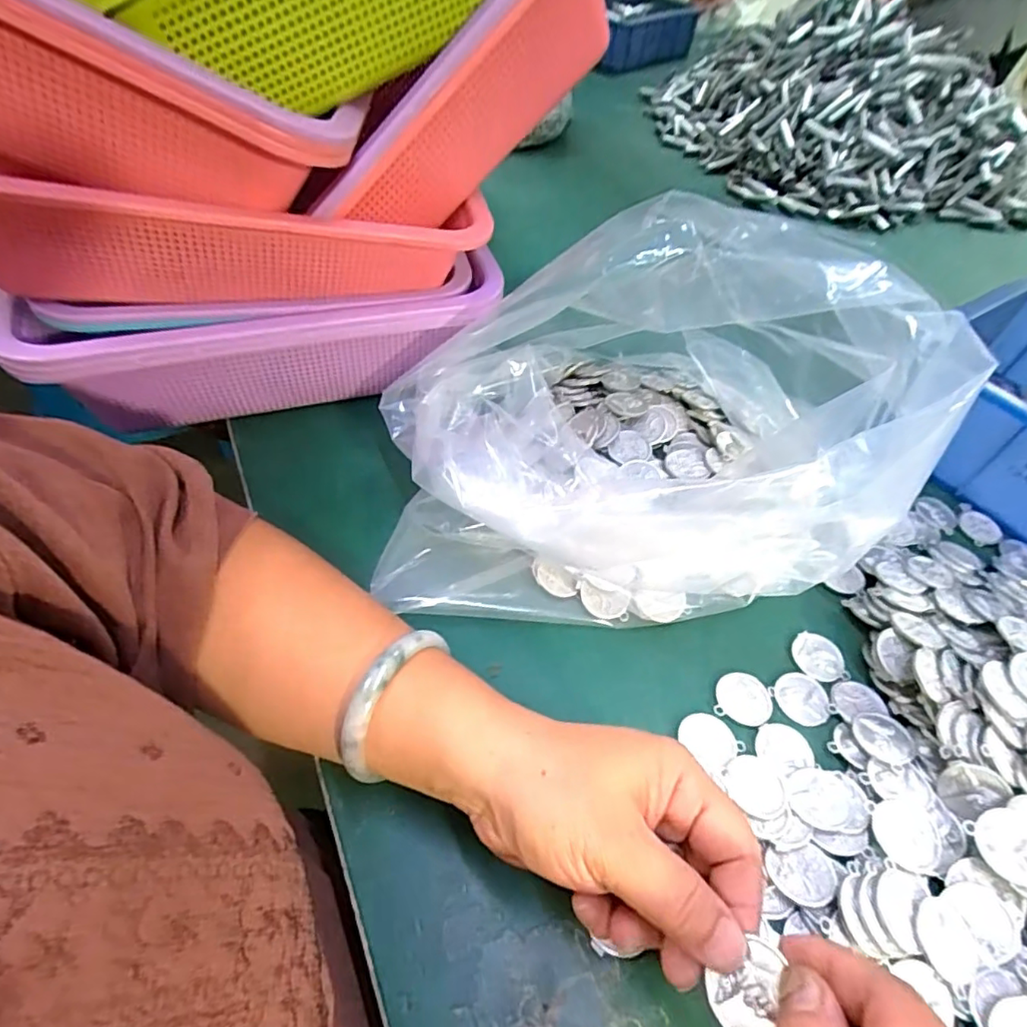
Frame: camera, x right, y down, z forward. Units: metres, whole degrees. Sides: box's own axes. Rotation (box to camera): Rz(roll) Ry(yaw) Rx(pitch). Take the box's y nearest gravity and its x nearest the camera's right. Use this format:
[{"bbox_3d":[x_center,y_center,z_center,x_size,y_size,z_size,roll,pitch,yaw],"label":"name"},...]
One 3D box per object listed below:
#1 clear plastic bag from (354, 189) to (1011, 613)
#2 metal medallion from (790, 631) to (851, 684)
[{"bbox_3d":[0.052,-0.074,0.355,0.261,0.153,0.232,1,50,-5],"label":"clear plastic bag"},{"bbox_3d":[0.178,0.084,0.341,0.030,0.004,0.029,11,50,3],"label":"metal medallion"}]

